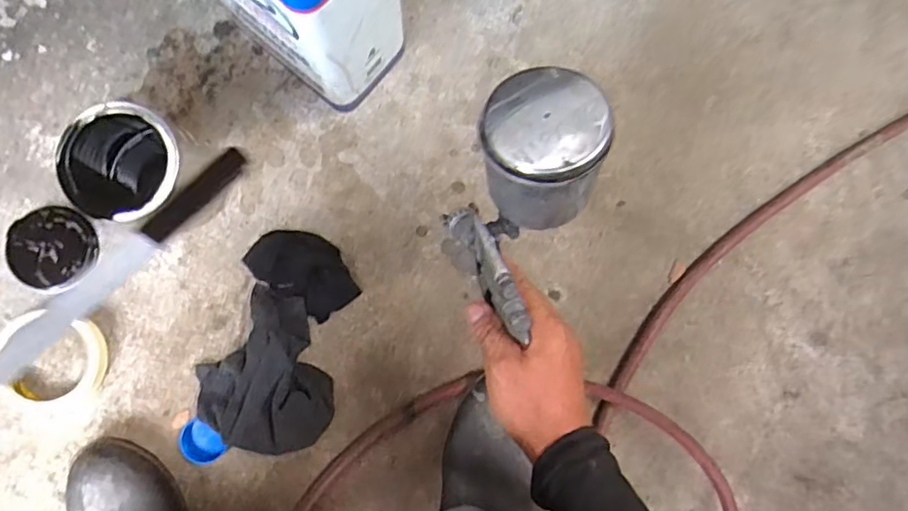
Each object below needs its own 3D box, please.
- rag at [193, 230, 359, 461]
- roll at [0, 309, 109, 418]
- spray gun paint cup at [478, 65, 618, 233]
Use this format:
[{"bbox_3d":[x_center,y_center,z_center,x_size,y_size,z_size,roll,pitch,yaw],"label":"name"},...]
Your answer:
[{"bbox_3d":[-0.174,0.090,0.568,0.133,0.039,0.229,15,84,-2],"label":"rag"},{"bbox_3d":[-0.397,0.108,0.568,0.102,0.029,0.103,0,85,-4],"label":"roll"},{"bbox_3d":[0.059,-0.066,0.367,0.077,0.086,0.077,0,66,15],"label":"spray gun paint cup"}]

